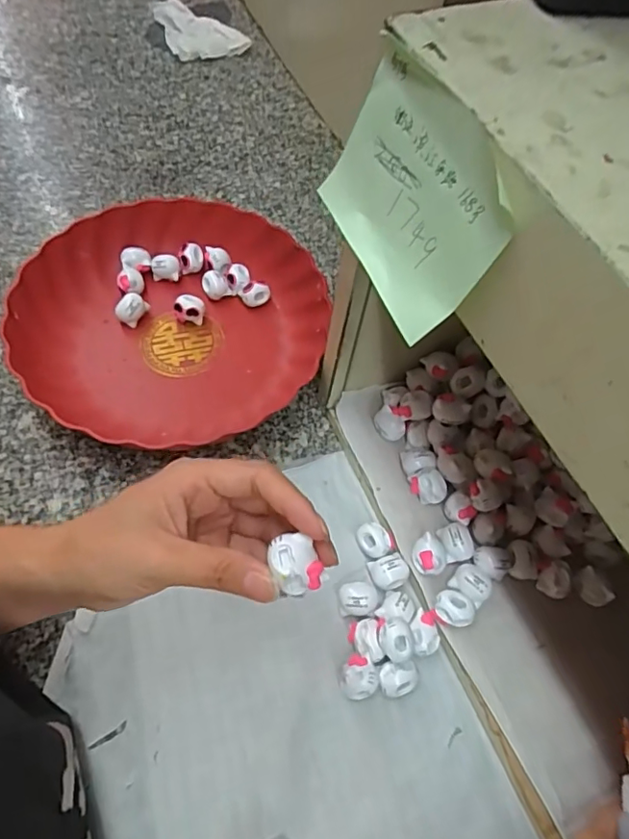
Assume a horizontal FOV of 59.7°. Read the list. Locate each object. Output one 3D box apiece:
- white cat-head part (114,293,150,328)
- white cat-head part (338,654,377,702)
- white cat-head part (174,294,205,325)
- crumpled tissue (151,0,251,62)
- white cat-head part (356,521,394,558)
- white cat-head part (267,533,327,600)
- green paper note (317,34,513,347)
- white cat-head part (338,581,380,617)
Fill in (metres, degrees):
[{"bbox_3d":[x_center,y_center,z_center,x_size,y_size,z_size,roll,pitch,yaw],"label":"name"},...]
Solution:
[{"bbox_3d":[-0.155,-0.094,0.467,0.016,0.022,0.026,27,62,11],"label":"white cat-head part"},{"bbox_3d":[0.026,0.159,0.335,0.021,0.021,0.023,-32,67,-20],"label":"white cat-head part"},{"bbox_3d":[-0.104,-0.091,0.457,0.025,0.022,0.016,-9,61,-10],"label":"white cat-head part"},{"bbox_3d":[-0.147,-0.504,0.706,0.098,0.030,0.110,-16,63,-13],"label":"crumpled tissue"},{"bbox_3d":[0.042,0.086,0.385,0.024,0.018,0.023,-12,62,-11],"label":"white cat-head part"},{"bbox_3d":[-0.008,0.062,0.232,0.020,0.013,0.023,-17,63,-14],"label":"white cat-head part"},{"bbox_3d":[0.036,-0.089,0.215,0.008,0.071,0.097,-10,59,-32],"label":"green paper note"},{"bbox_3d":[0.030,0.117,0.359,0.026,0.014,0.021,-9,61,-9],"label":"white cat-head part"}]

